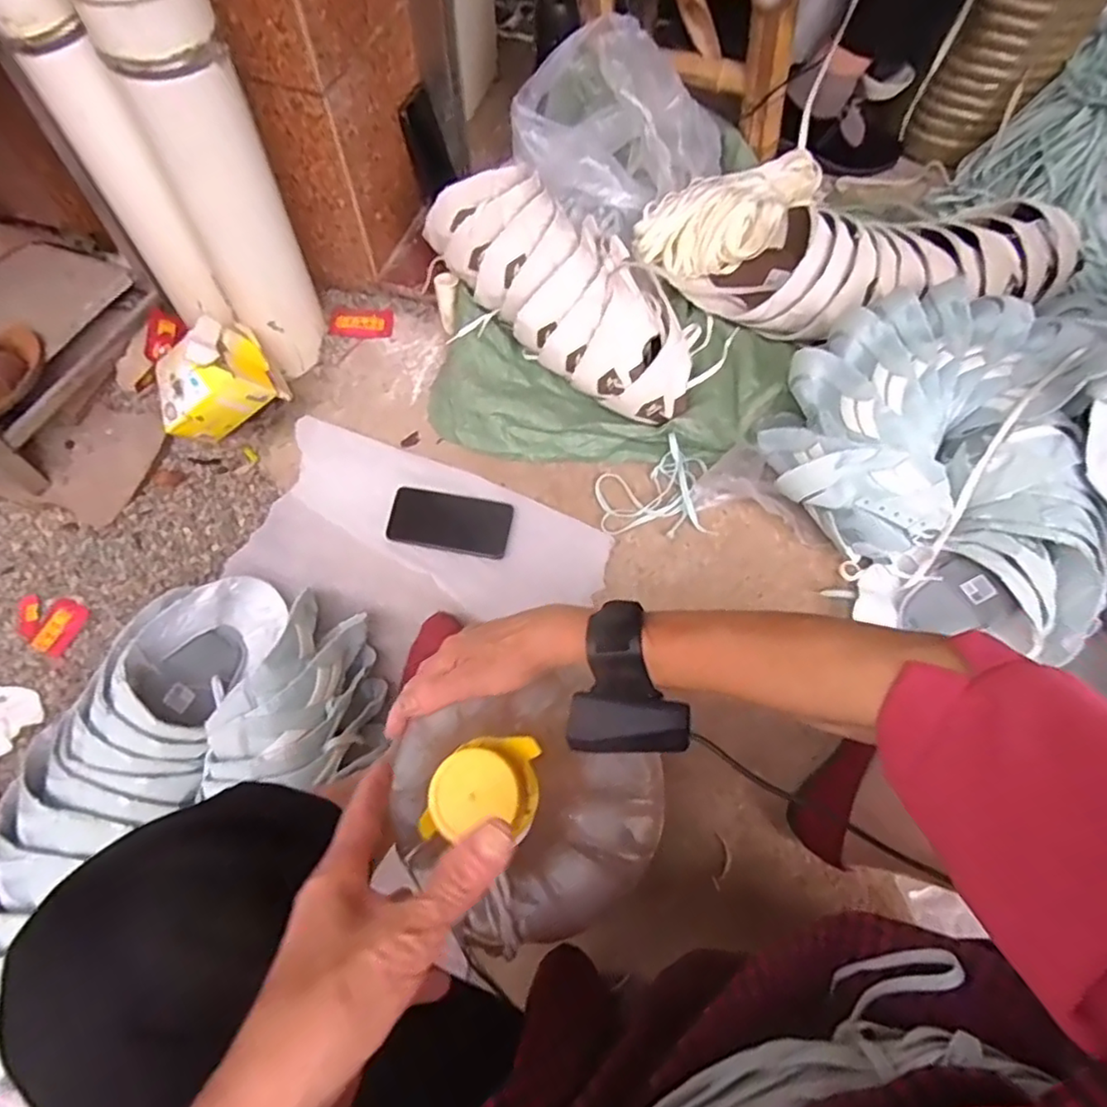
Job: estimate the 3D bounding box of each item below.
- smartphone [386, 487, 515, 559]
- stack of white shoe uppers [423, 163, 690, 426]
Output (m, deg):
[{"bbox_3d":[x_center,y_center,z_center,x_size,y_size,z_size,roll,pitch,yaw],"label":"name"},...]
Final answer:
[{"bbox_3d":[-0.137,-0.040,0.820,0.160,0.007,0.075,10,86,7],"label":"smartphone"},{"bbox_3d":[0.034,-0.343,0.795,0.397,0.108,0.199,44,70,4],"label":"stack of white shoe uppers"}]

